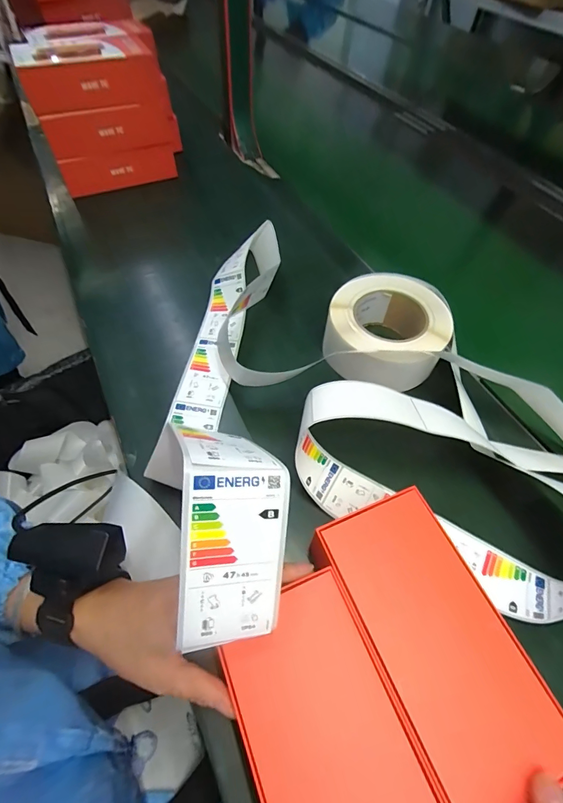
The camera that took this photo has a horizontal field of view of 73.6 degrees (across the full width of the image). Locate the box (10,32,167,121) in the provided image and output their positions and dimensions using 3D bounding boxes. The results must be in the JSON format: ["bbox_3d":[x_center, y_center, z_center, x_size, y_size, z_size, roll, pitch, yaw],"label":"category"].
[{"bbox_3d":[-0.272,-0.491,0.555,0.187,0.066,0.141,-12,57,-11],"label":"box"}]

